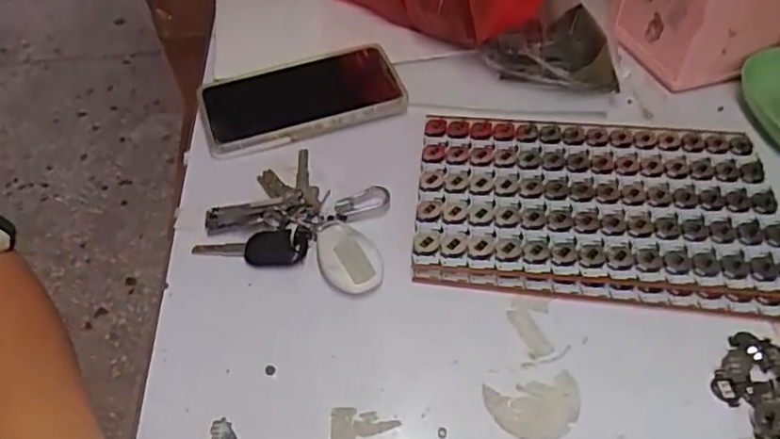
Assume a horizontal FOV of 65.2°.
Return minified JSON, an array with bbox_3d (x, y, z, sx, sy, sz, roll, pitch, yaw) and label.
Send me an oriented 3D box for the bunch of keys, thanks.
[{"bbox_3d":[-0.055,-0.006,0.438,0.129,0.019,0.110,13,50,14],"label":"bunch of keys"}]

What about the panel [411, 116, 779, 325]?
[{"bbox_3d":[0.145,-0.011,0.433,0.246,0.017,0.157,6,49,8],"label":"panel"}]

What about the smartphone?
[{"bbox_3d":[-0.076,-0.105,0.521,0.165,0.016,0.093,-15,49,-10],"label":"smartphone"}]

